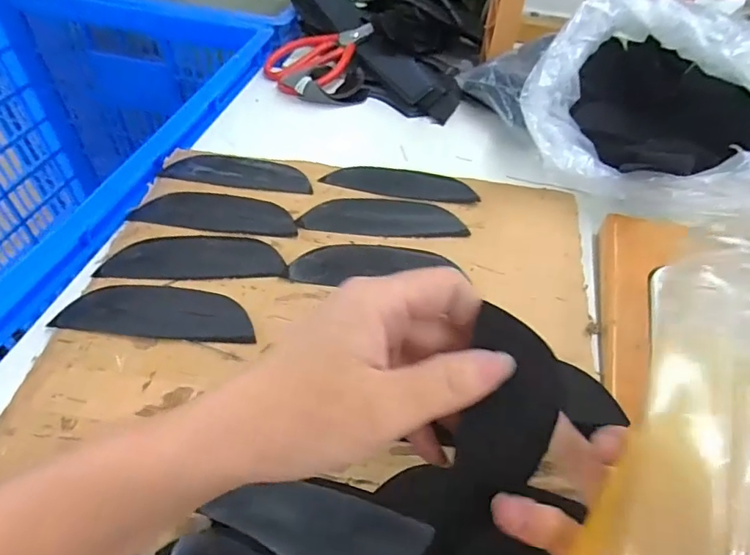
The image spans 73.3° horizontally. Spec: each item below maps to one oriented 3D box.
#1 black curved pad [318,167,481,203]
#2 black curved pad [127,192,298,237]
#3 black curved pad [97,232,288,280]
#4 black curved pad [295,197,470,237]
[{"bbox_3d":[0.026,-0.096,0.494,0.145,0.009,0.044,10,48,4],"label":"black curved pad"},{"bbox_3d":[-0.140,-0.059,0.455,0.141,0.006,0.047,6,47,0],"label":"black curved pad"},{"bbox_3d":[-0.146,-0.019,0.416,0.144,0.009,0.051,1,48,-4],"label":"black curved pad"},{"bbox_3d":[0.009,-0.057,0.458,0.145,0.005,0.054,6,47,0],"label":"black curved pad"}]

